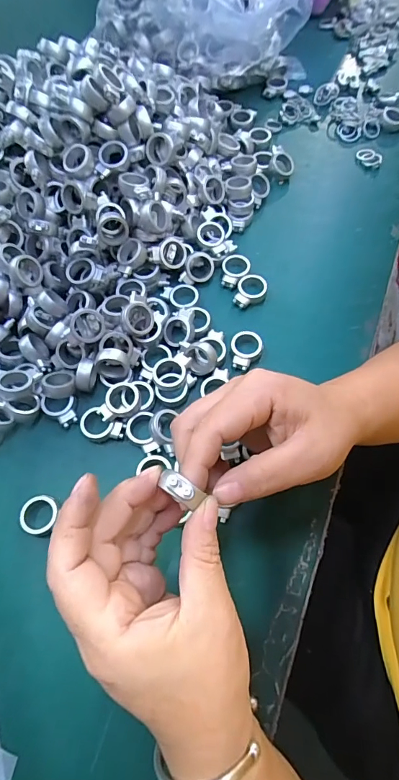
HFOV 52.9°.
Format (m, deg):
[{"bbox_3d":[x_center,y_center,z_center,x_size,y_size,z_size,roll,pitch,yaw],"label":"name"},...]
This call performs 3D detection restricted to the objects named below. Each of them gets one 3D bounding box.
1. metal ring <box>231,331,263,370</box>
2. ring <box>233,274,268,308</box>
[{"bbox_3d":[0.037,-0.033,0.328,0.026,0.007,0.032,21,67,8],"label":"metal ring"},{"bbox_3d":[0.046,-0.088,0.355,0.026,0.009,0.034,19,67,7],"label":"ring"}]

